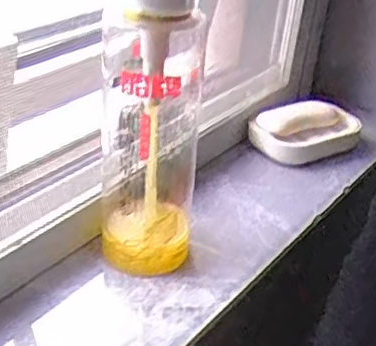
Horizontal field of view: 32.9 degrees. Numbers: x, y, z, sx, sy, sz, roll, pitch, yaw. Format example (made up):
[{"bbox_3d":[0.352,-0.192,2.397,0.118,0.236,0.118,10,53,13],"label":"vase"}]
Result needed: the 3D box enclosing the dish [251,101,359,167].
[{"bbox_3d":[0.111,-0.039,0.609,0.108,0.029,0.073,-18,39,-35],"label":"dish"}]

